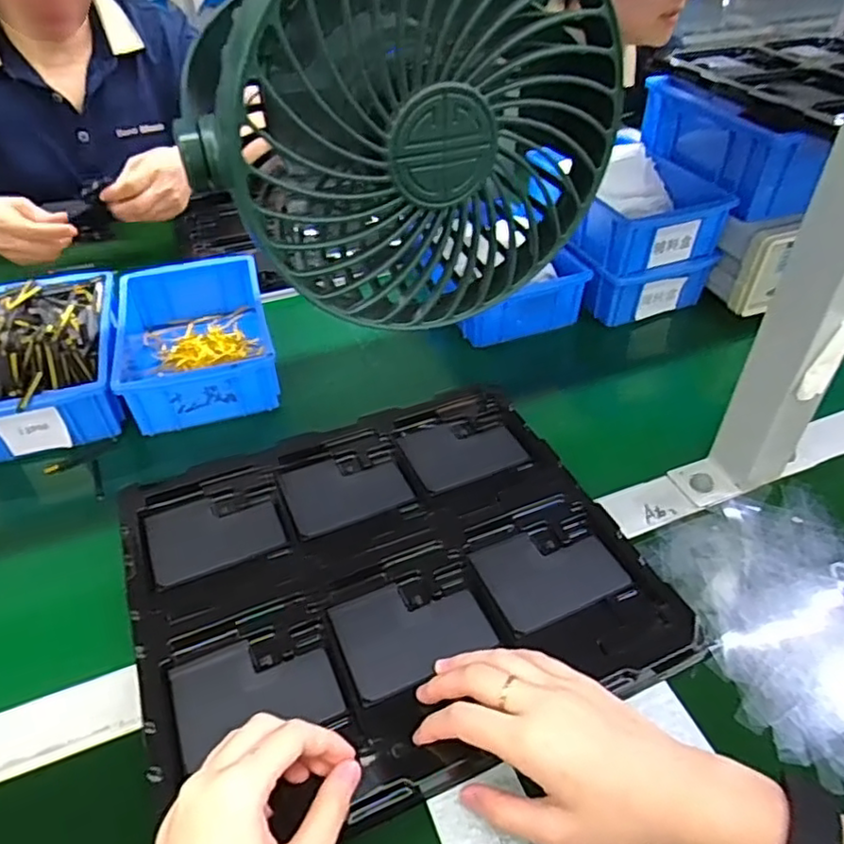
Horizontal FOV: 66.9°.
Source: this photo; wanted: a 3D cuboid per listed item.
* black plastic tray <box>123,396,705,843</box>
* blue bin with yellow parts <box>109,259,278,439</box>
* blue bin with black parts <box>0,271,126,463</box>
[{"bbox_3d":[-0.025,0.098,0.444,0.322,0.020,0.279,-17,47,-16],"label":"black plastic tray"},{"bbox_3d":[-0.219,-0.075,0.613,0.128,0.063,0.172,-14,45,-14],"label":"blue bin with yellow parts"},{"bbox_3d":[-0.351,-0.064,0.586,0.139,0.059,0.201,-14,47,-14],"label":"blue bin with black parts"}]

